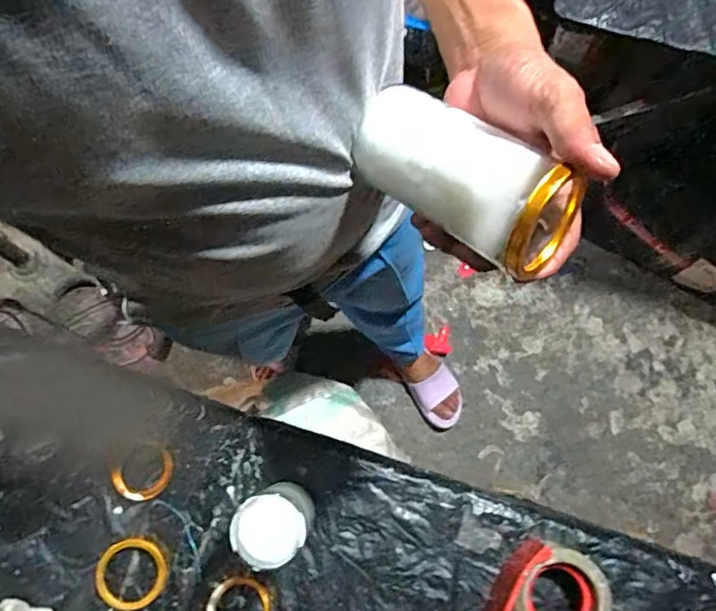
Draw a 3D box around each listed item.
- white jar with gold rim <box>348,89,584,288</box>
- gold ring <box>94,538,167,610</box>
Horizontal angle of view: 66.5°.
[{"bbox_3d":[0.060,-0.079,0.326,0.131,0.059,0.061,36,78,21],"label":"white jar with gold rim"},{"bbox_3d":[-0.254,0.300,0.608,0.078,0.004,0.073,0,76,0],"label":"gold ring"}]

